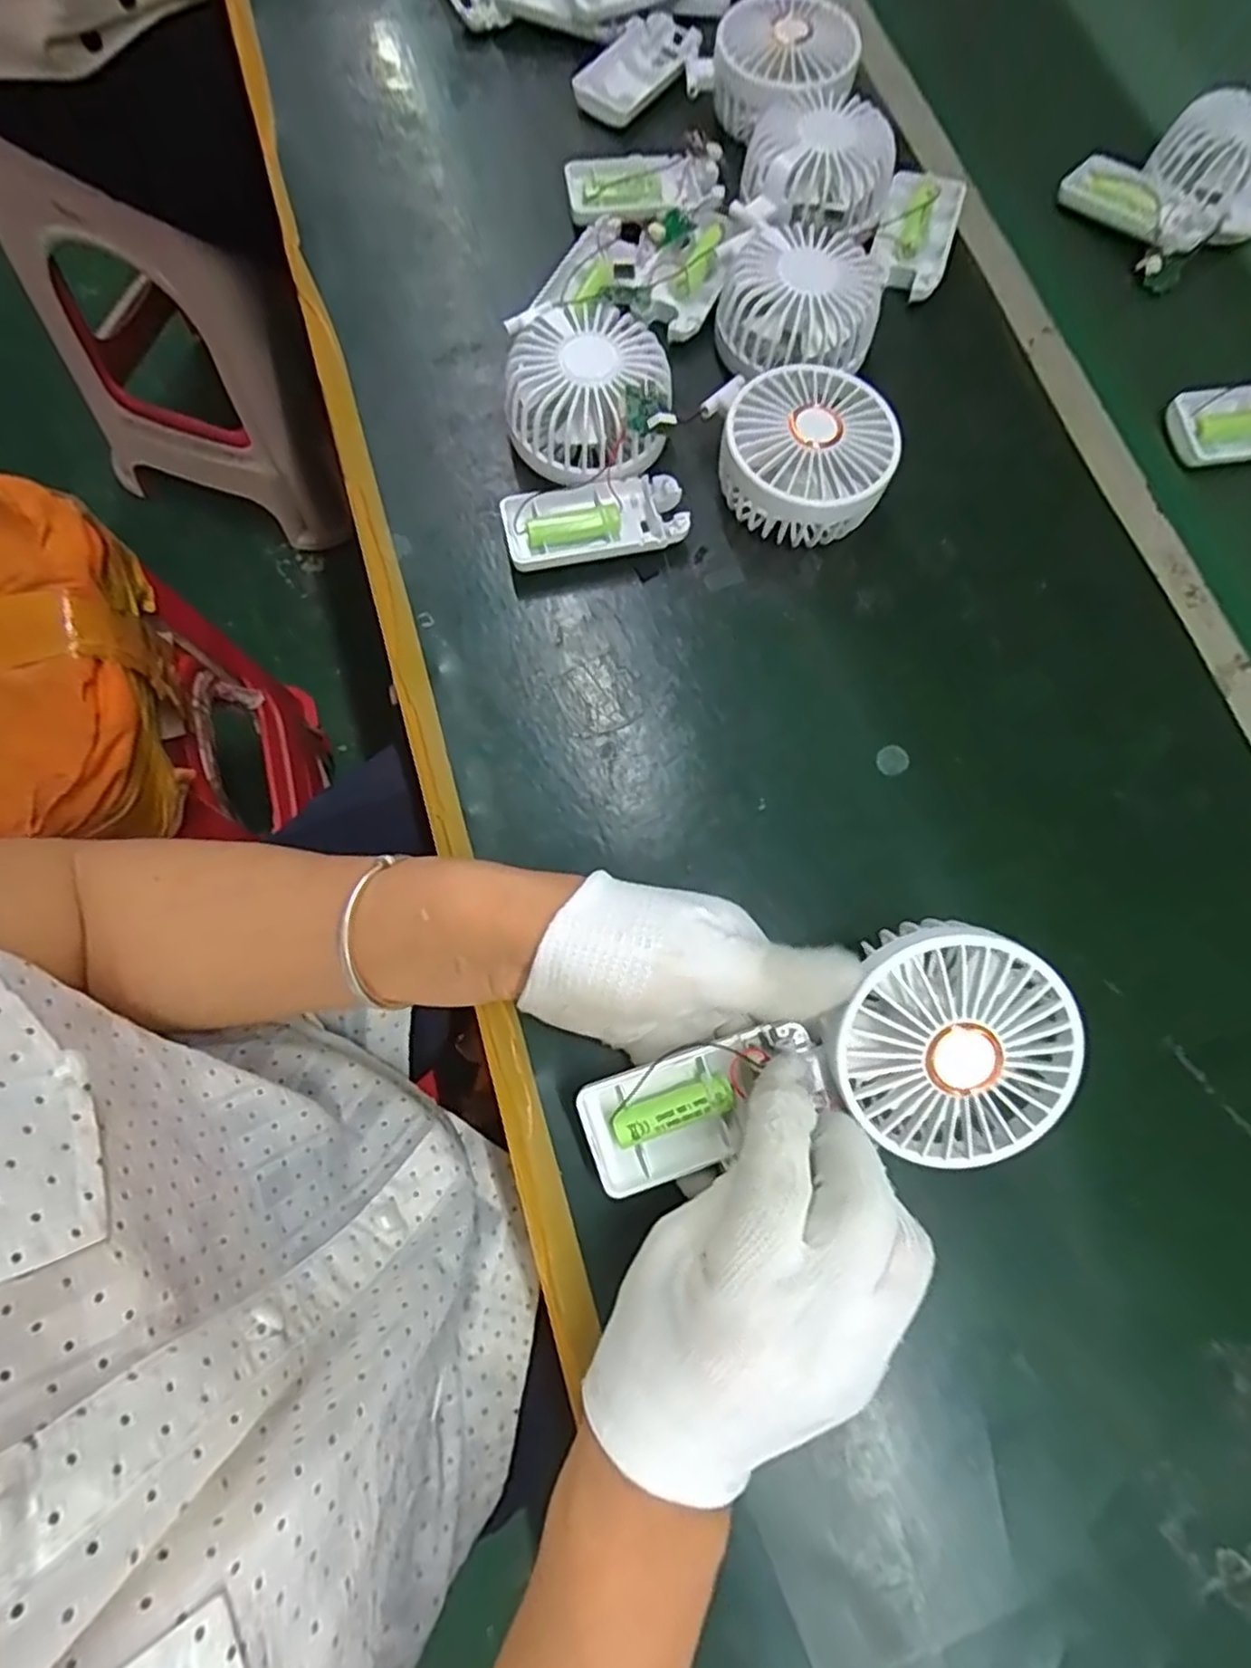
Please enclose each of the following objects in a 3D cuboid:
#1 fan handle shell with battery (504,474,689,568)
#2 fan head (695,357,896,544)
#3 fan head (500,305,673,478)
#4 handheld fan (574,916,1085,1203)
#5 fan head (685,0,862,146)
[{"bbox_3d":[-0.016,-0.166,0.386,0.094,0.019,0.045,-12,74,-5],"label":"fan handle shell with battery"},{"bbox_3d":[0.093,-0.199,0.383,0.085,0.048,0.087,0,74,-1],"label":"fan head"},{"bbox_3d":[-0.020,-0.233,0.387,0.086,0.049,0.087,0,74,-1],"label":"fan head"},{"bbox_3d":[0.072,0.089,0.277,0.187,0.045,0.088,-12,77,12],"label":"handheld fan"},{"bbox_3d":[0.099,-0.484,0.455,0.086,0.037,0.098,-32,77,-10],"label":"fan head"}]

